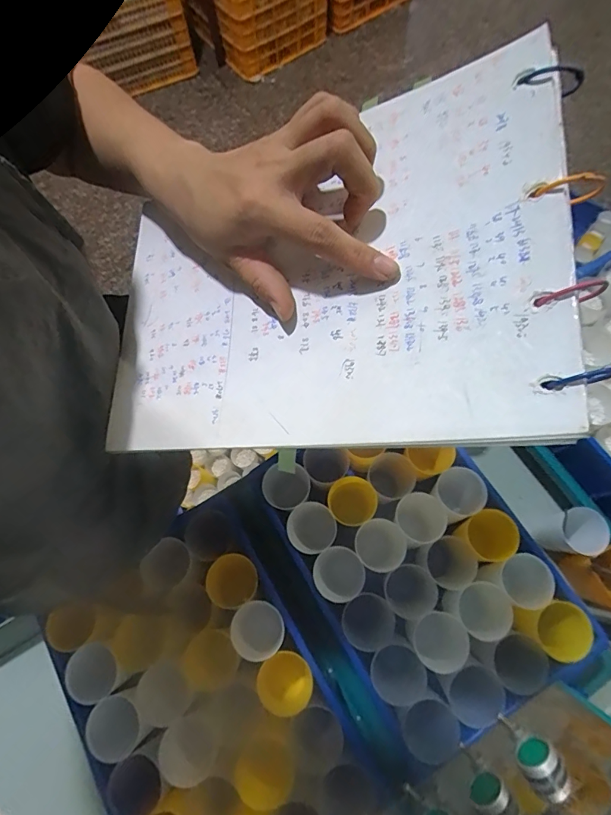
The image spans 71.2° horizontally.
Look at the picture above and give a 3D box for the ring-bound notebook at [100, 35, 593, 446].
[{"bbox_3d":[-0.008,-0.072,0.257,0.286,0.009,0.196,-5,75,29],"label":"ring-bound notebook"}]

